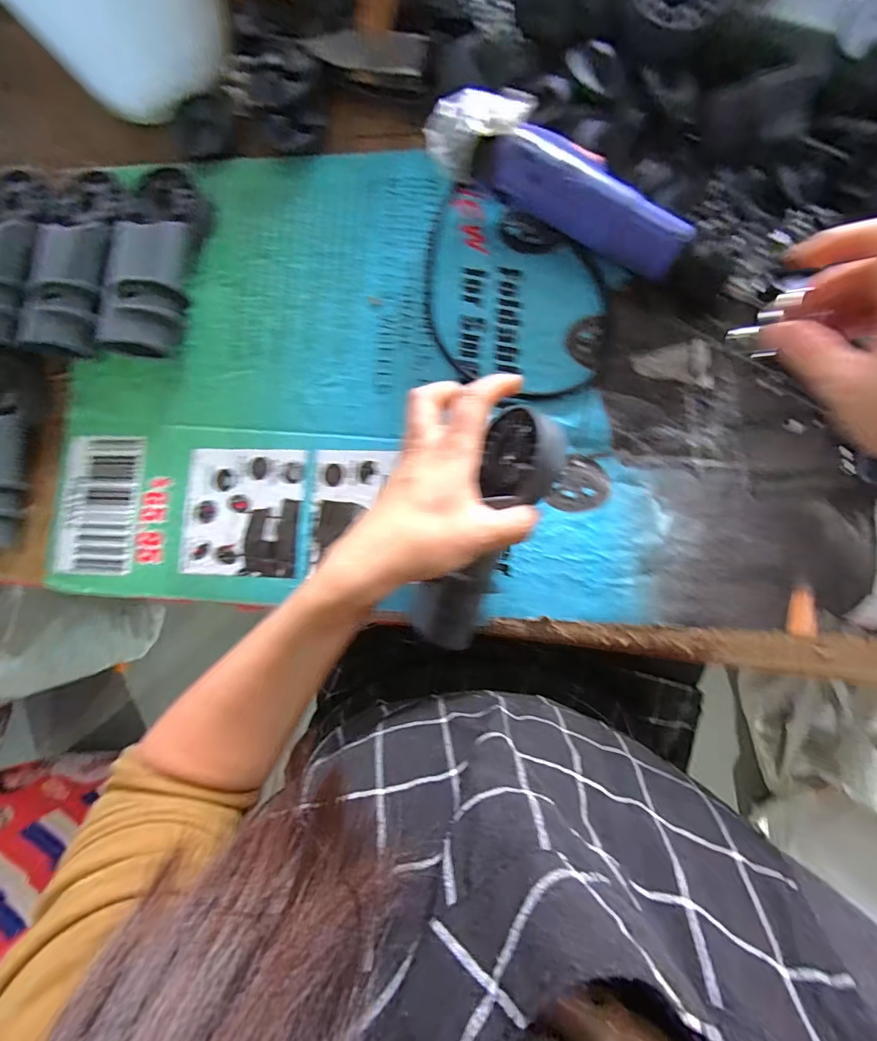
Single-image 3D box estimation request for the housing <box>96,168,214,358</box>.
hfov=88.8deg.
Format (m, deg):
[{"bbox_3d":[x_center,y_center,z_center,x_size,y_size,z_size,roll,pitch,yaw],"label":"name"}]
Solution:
[{"bbox_3d":[-0.235,-0.219,0.375,0.055,0.037,0.163,7,85,6],"label":"housing"}]

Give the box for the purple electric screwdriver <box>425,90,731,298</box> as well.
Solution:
[{"bbox_3d":[0.105,-0.236,0.328,0.232,0.062,0.050,28,88,7],"label":"purple electric screwdriver"}]

